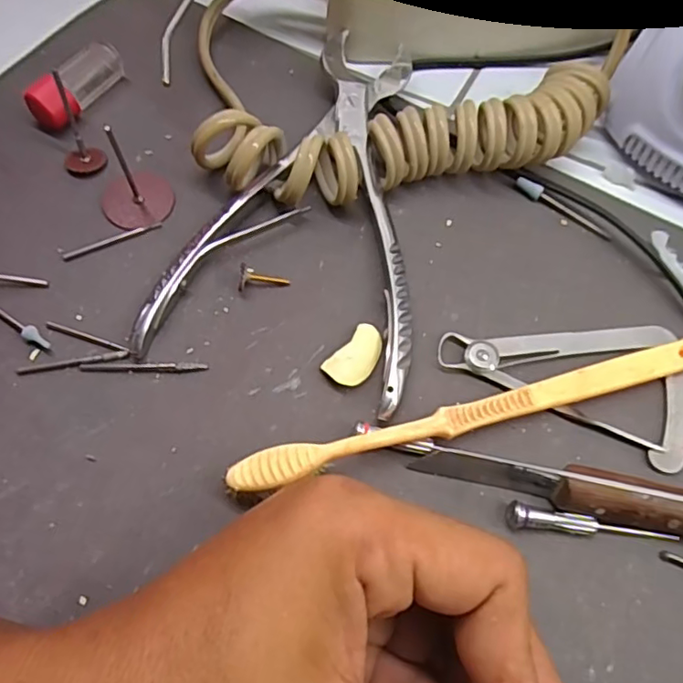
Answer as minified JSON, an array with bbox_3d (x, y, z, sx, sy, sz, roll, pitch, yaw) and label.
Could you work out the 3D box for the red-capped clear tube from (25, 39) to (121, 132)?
[{"bbox_3d":[-0.129,-0.127,0.288,0.017,0.021,0.051,24,68,11],"label":"red-capped clear tube"}]

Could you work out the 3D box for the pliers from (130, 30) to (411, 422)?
[{"bbox_3d":[-0.009,-0.064,0.261,0.106,0.015,0.179,14,66,6],"label":"pliers"}]

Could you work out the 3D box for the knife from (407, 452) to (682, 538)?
[{"bbox_3d":[0.103,0.057,0.206,0.150,0.015,0.016,10,66,5],"label":"knife"}]

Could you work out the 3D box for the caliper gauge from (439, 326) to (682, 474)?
[{"bbox_3d":[0.094,0.006,0.236,0.098,0.005,0.055,26,68,11],"label":"caliper gauge"}]

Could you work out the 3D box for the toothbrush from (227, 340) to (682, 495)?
[{"bbox_3d":[0.051,0.026,0.217,0.183,0.019,0.013,-15,66,-7],"label":"toothbrush"}]

